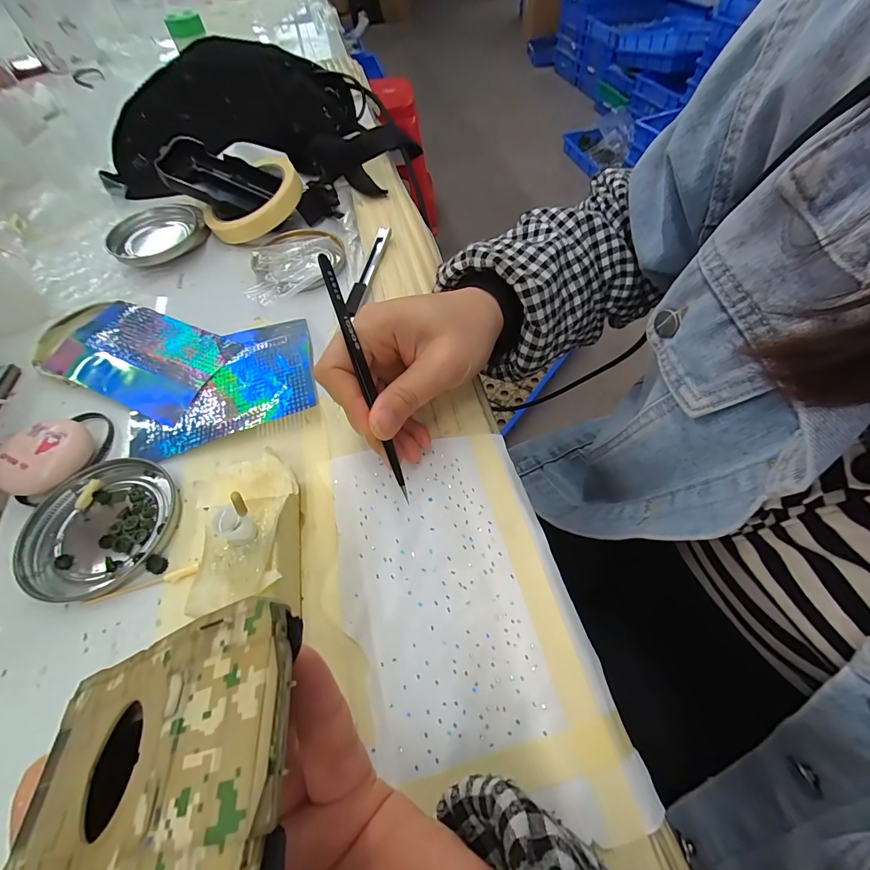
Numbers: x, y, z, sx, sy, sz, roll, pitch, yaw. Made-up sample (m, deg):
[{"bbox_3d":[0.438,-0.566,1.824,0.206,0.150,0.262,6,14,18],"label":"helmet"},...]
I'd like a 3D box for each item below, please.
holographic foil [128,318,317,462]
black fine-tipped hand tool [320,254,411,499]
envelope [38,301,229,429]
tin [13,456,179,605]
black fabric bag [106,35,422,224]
[{"bbox_3d":[-0.147,-0.039,0.268,0.123,0.008,0.098,-17,59,-8],"label":"holographic foil"},{"bbox_3d":[-0.035,-0.026,0.204,0.006,0.133,0.005,-21,17,-10],"label":"black fine-tipped hand tool"},{"bbox_3d":[-0.215,-0.060,0.282,0.125,0.011,0.075,20,59,14],"label":"envelope"},{"bbox_3d":[-0.186,0.050,0.216,0.075,0.008,0.076,-1,56,1],"label":"tin"},{"bbox_3d":[-0.185,-0.324,0.405,0.272,0.086,0.242,31,62,20],"label":"black fabric bag"}]

